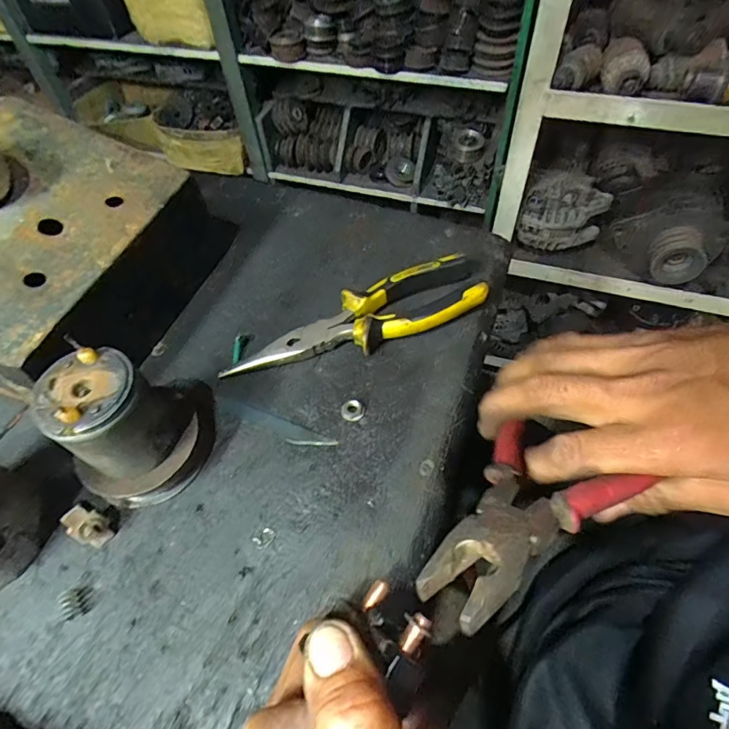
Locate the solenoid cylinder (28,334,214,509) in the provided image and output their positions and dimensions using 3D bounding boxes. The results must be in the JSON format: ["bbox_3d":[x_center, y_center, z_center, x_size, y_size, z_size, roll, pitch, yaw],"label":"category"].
[{"bbox_3d":[-0.132,0.040,0.253,0.060,0.086,0.059,1,56,5],"label":"solenoid cylinder"}]

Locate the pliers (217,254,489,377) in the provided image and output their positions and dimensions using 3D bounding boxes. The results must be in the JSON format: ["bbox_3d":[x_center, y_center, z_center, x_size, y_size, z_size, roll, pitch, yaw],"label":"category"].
[{"bbox_3d":[-0.001,-0.032,0.329,0.196,0.027,0.049,-20,57,-9],"label":"pliers"}]

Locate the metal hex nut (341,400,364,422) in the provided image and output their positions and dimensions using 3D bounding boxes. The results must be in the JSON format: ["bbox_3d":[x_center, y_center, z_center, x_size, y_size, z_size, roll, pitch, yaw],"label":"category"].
[{"bbox_3d":[-0.008,0.031,0.300,0.015,0.006,0.013,29,63,21],"label":"metal hex nut"}]

